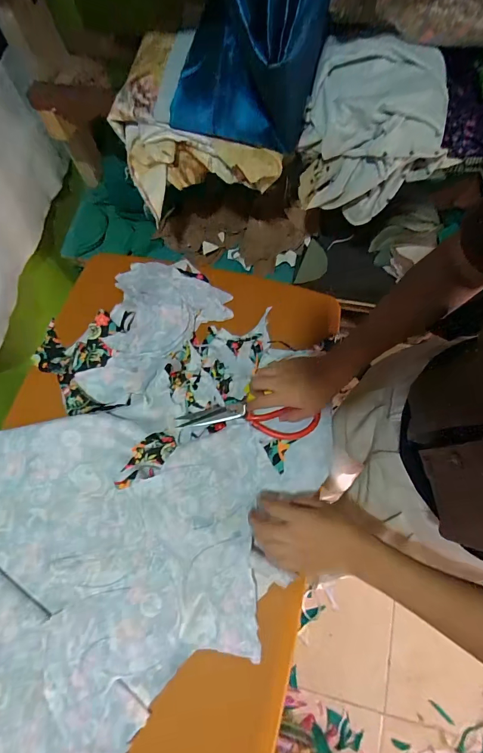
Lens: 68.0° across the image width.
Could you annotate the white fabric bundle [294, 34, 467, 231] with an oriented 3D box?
[{"bbox_3d":[0.183,-0.329,0.491,0.191,0.160,0.124,12,71,6],"label":"white fabric bundle"}]

